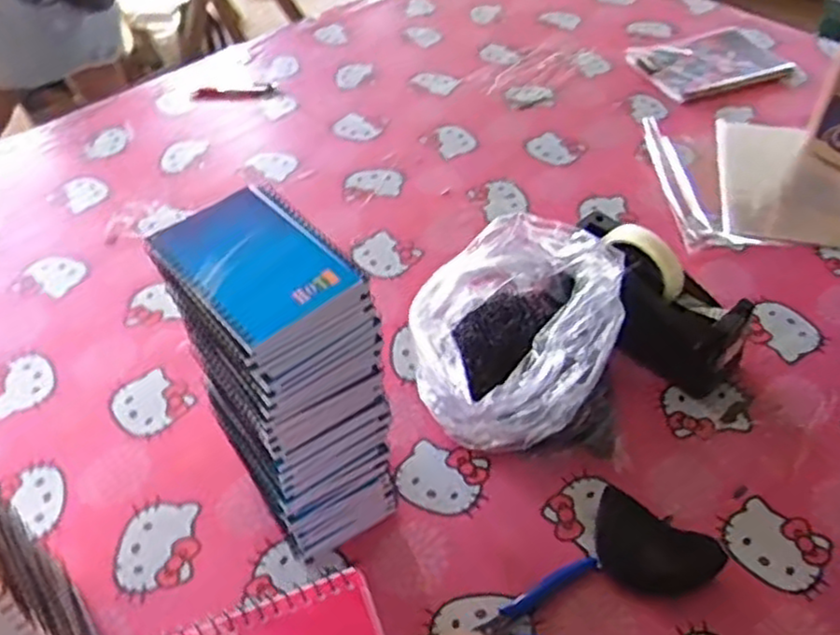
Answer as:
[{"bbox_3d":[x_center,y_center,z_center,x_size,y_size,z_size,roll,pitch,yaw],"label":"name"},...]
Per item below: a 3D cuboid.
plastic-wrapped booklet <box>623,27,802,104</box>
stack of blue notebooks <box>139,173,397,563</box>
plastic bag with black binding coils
[{"bbox_3d":[0.481,-0.426,1.170,0.251,0.016,0.166,-19,50,-15],"label":"plastic-wrapped booklet"},{"bbox_3d":[-0.099,0.060,0.555,0.100,0.284,0.141,-27,52,-21],"label":"stack of blue notebooks"},{"bbox_3d":[0.087,0.025,0.661,0.179,0.169,0.202,-5,48,-3],"label":"plastic bag with black binding coils"}]

